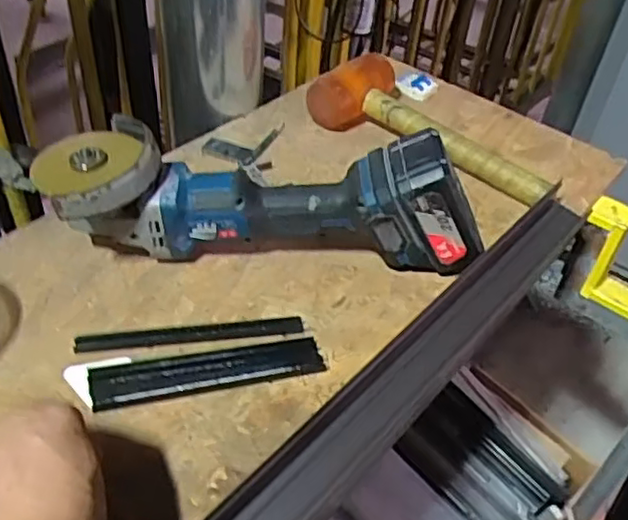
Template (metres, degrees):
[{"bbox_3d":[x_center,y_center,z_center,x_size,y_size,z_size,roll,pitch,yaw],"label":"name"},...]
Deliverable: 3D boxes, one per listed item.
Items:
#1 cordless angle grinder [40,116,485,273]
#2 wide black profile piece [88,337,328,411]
[{"bbox_3d":[-0.038,-0.056,0.571,0.377,0.116,0.106,0,43,-8],"label":"cordless angle grinder"},{"bbox_3d":[-0.080,0.082,0.499,0.171,0.007,0.036,-7,45,-15],"label":"wide black profile piece"}]

